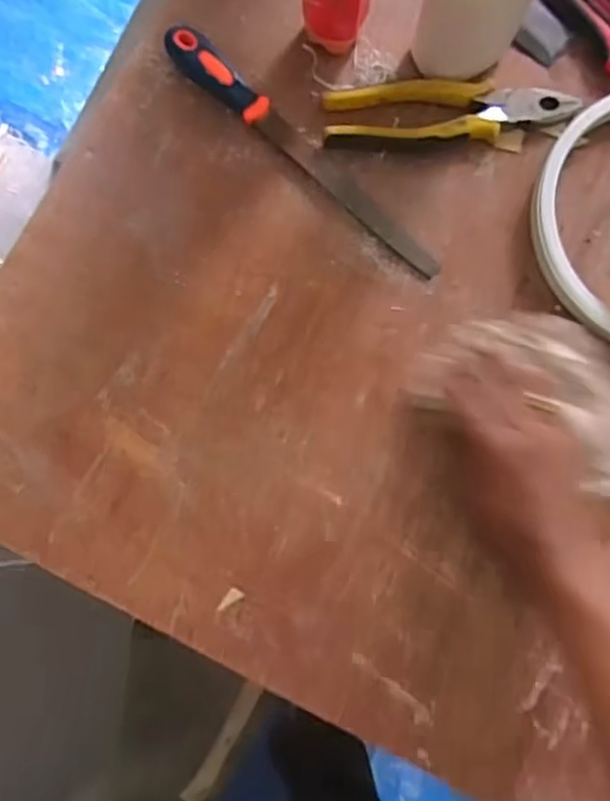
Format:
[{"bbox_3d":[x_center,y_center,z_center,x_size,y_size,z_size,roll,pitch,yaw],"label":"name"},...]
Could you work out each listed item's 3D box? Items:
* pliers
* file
[{"bbox_3d":[0.120,-0.241,0.584,0.205,0.017,0.054,-4,82,-2],"label":"pliers"},{"bbox_3d":[-0.004,-0.200,0.573,0.032,0.023,0.289,-44,85,-7],"label":"file"}]

